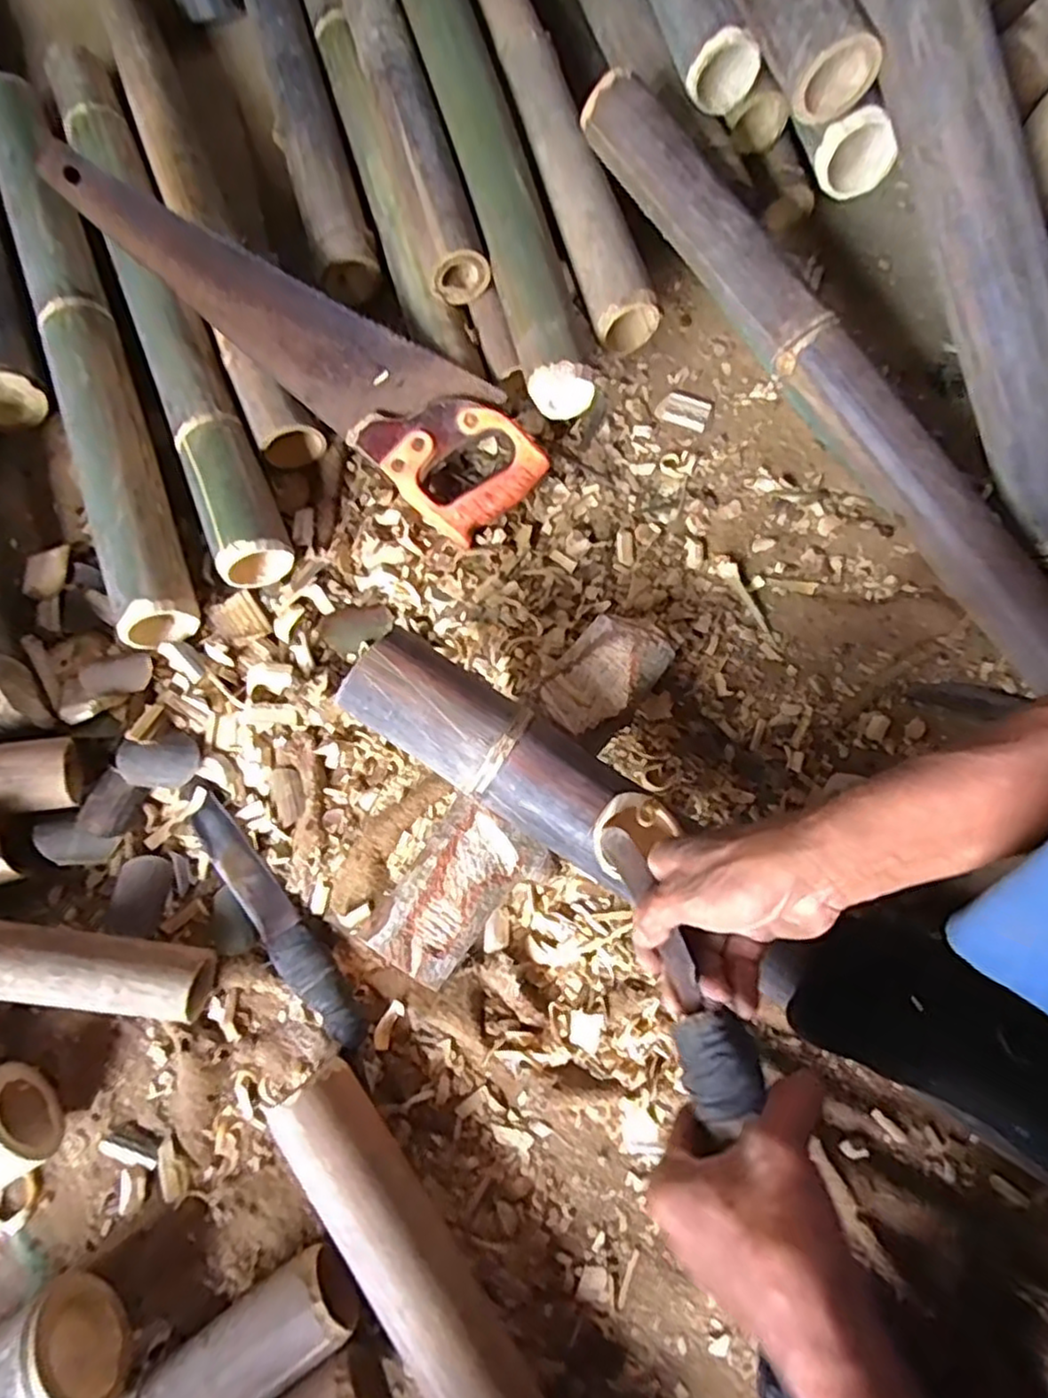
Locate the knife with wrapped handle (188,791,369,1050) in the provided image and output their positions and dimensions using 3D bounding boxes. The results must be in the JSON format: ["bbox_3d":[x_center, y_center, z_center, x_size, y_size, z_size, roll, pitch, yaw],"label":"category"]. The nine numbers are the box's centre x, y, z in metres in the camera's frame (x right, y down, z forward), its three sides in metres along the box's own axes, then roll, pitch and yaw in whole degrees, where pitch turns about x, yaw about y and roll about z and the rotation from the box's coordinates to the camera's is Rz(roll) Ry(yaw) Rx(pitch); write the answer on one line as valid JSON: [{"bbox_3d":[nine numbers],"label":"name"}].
[{"bbox_3d":[-0.201,0.175,0.562,0.037,0.021,0.227,-38,79,-10],"label":"knife with wrapped handle"}]

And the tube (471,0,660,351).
[{"bbox_3d":[-0.005,-0.636,0.709,0.056,0.065,0.664,-17,74,-5],"label":"tube"}]

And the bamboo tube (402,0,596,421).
[{"bbox_3d":[-0.048,-0.564,0.682,0.074,0.065,0.647,-17,74,-5],"label":"bamboo tube"}]

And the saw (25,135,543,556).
[{"bbox_3d":[-0.195,-0.341,0.637,0.491,0.021,0.123,41,91,-2],"label":"saw"}]

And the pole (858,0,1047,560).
[{"bbox_3d":[0.374,-0.351,0.565,0.064,0.070,0.494,-26,101,-7],"label":"pole"}]

